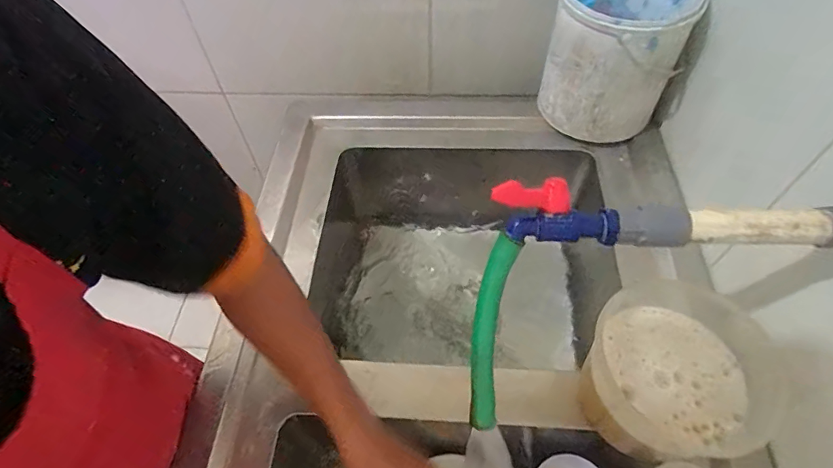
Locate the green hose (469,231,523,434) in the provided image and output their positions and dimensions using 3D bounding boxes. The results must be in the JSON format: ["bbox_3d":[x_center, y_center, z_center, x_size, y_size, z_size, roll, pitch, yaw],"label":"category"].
[{"bbox_3d":[0.058,0.078,0.366,0.025,0.024,0.153,7,97,6],"label":"green hose"}]

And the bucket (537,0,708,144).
[{"bbox_3d":[0.282,-0.262,0.671,0.172,0.191,0.181,19,58,14],"label":"bucket"}]

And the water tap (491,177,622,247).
[{"bbox_3d":[0.100,-0.013,0.339,0.096,0.050,0.026,3,31,-5],"label":"water tap"}]

